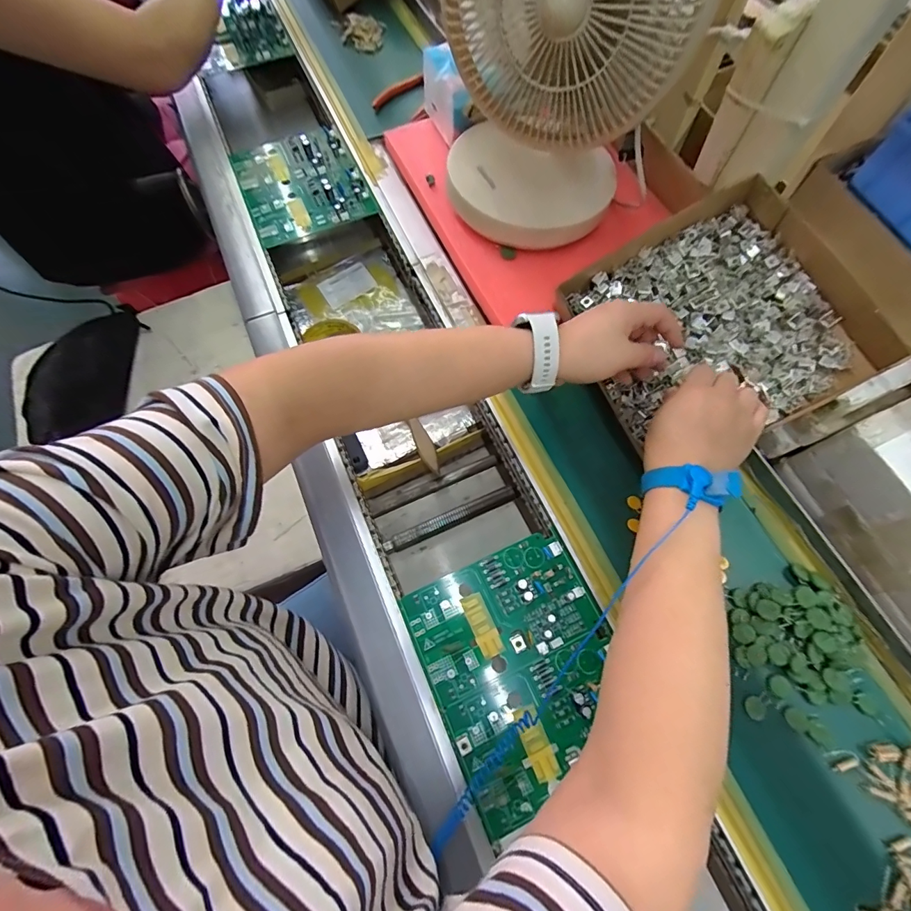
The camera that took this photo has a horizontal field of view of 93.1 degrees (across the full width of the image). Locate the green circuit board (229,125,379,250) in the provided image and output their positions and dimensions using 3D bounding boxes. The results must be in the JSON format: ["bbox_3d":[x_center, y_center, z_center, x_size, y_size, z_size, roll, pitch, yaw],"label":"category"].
[{"bbox_3d":[-0.211,-0.376,0.594,0.157,0.025,0.181,-23,70,-7],"label":"green circuit board"}]

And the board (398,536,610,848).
[{"bbox_3d":[0.059,0.180,0.373,0.158,0.011,0.186,-24,70,-7],"label":"board"}]

